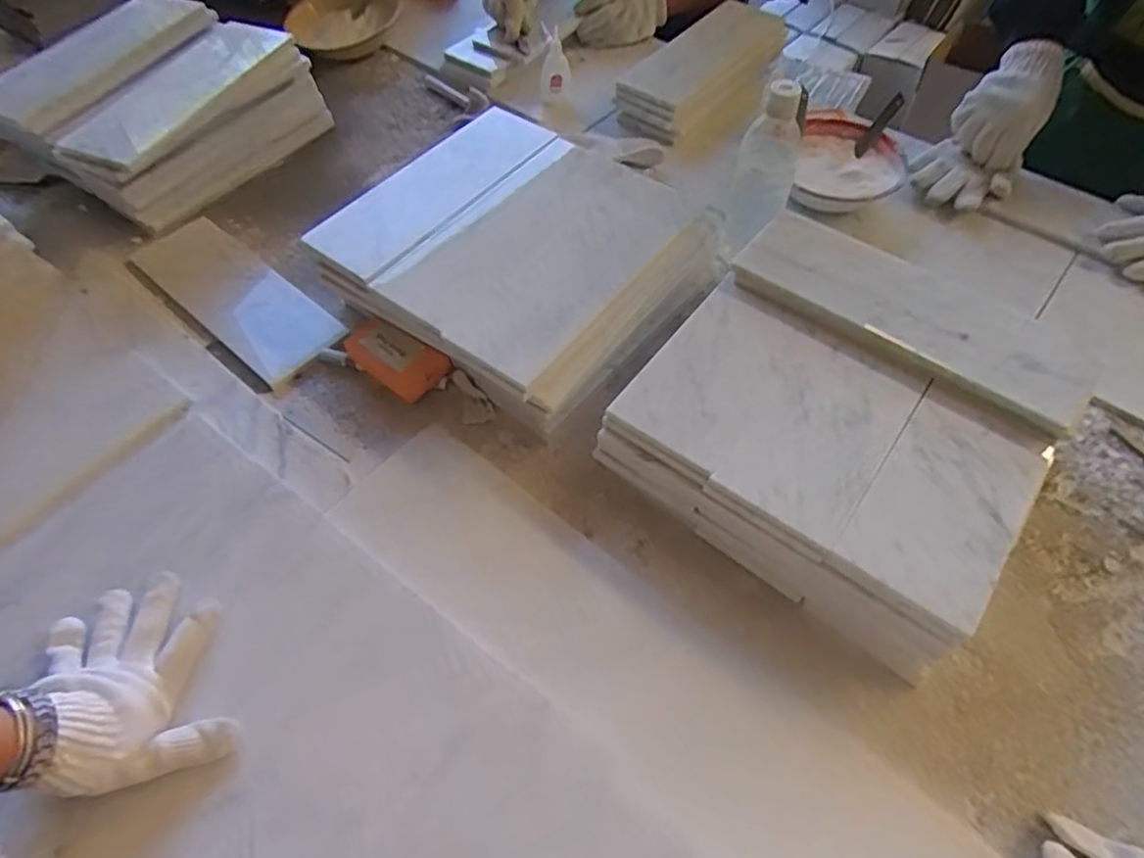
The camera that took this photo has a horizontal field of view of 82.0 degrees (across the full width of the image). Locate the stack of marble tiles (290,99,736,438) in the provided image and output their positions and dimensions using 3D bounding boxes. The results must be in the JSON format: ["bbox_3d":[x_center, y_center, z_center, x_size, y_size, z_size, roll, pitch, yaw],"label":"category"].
[{"bbox_3d":[-0.054,-0.180,0.701,0.316,0.118,0.320,36,64,21],"label":"stack of marble tiles"}]

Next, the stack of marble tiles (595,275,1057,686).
[{"bbox_3d":[0.200,0.028,0.554,0.296,0.106,0.200,33,63,19],"label":"stack of marble tiles"}]

